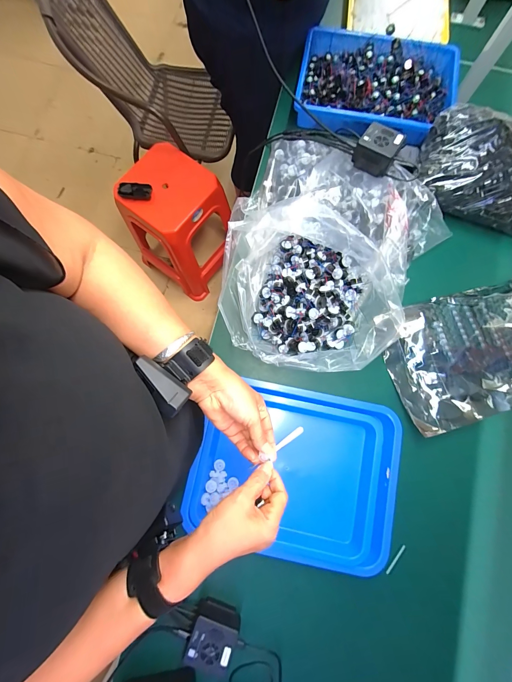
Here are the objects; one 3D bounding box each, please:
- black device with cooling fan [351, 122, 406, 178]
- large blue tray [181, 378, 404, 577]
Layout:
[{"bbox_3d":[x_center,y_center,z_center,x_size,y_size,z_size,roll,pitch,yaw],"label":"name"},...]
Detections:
[{"bbox_3d":[0.249,-0.393,0.563,0.080,0.048,0.078,27,81,5],"label":"black device with cooling fan"},{"bbox_3d":[0.073,0.246,0.533,0.390,0.046,0.300,10,80,2],"label":"large blue tray"}]

